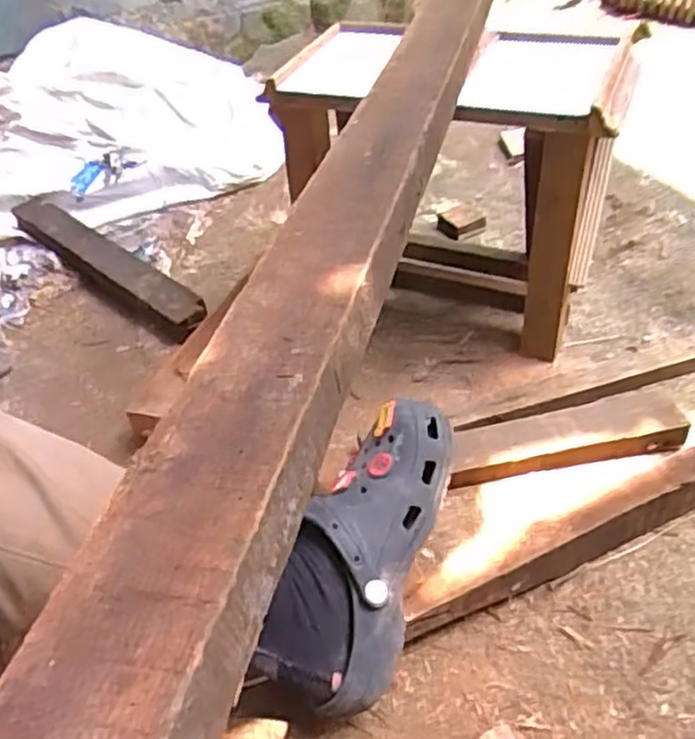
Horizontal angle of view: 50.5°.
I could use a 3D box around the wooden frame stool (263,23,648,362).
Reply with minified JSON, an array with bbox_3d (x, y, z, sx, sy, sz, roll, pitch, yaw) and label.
[{"bbox_3d":[0.123,-0.220,0.902,0.369,0.310,0.203,13,46,19],"label":"wooden frame stool"}]

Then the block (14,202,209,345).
[{"bbox_3d":[-0.366,-0.164,1.095,0.486,0.046,0.068,31,54,33],"label":"block"}]

